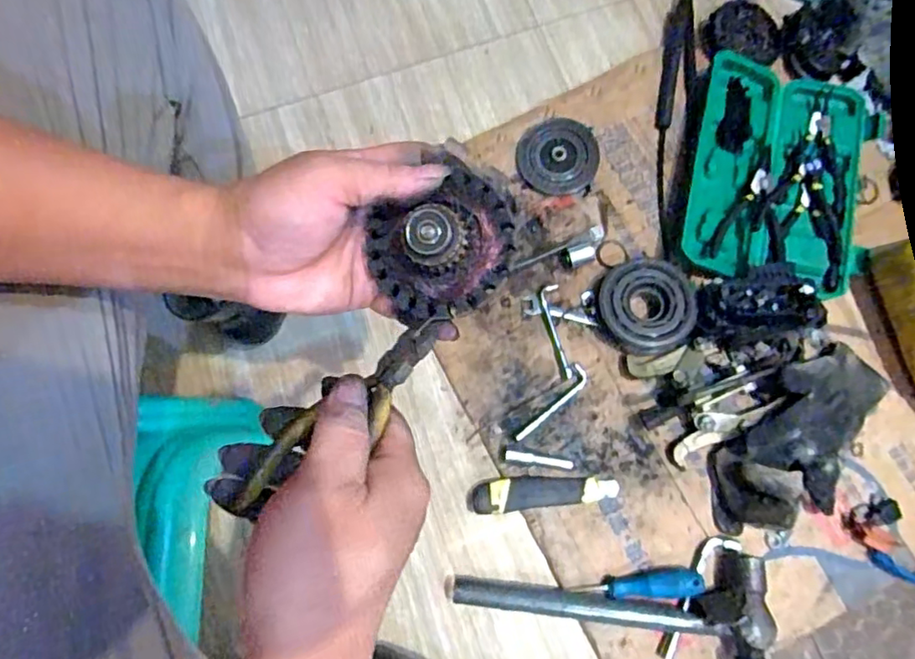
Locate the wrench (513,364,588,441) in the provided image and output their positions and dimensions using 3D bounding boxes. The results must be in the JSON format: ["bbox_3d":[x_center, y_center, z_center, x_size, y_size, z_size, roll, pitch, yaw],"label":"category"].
[{"bbox_3d":[0.109,0.088,0.698,0.115,0.008,0.022,-42,80,-8],"label":"wrench"}]

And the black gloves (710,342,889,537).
[{"bbox_3d":[0.381,0.121,0.651,0.132,0.073,0.251,36,80,8],"label":"black gloves"}]

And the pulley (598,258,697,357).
[{"bbox_3d":[0.220,-0.027,0.709,0.101,0.045,0.108,0,77,1],"label":"pulley"}]

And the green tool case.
[{"bbox_3d":[0.404,-0.194,0.744,0.213,0.035,0.294,14,77,4],"label":"green tool case"}]

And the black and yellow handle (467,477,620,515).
[{"bbox_3d":[0.097,0.181,0.668,0.165,0.022,0.035,-7,77,-1],"label":"black and yellow handle"}]

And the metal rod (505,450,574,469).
[{"bbox_3d":[0.092,0.146,0.673,0.077,0.010,0.011,8,75,1],"label":"metal rod"}]

